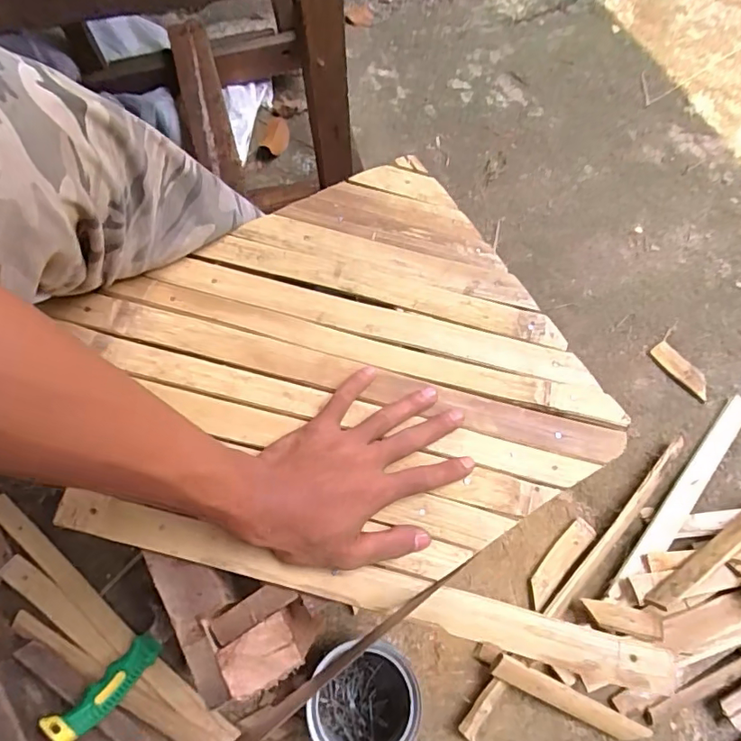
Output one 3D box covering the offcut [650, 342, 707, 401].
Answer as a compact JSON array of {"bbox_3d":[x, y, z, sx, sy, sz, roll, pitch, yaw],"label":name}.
[{"bbox_3d":[0.453,-0.001,0.763,0.030,0.016,0.095,-35,73,-16],"label":"offcut"}]

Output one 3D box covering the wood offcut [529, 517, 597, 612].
[{"bbox_3d":[0.235,0.239,0.658,0.125,0.014,0.029,-41,74,-18],"label":"wood offcut"}]

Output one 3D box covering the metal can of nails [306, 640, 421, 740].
[{"bbox_3d":[-0.006,0.336,0.536,0.098,0.121,0.092,1,67,-2],"label":"metal can of nails"}]

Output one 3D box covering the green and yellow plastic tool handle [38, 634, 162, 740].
[{"bbox_3d":[-0.277,0.333,0.549,0.037,0.028,0.117,40,51,13],"label":"green and yellow plastic tool handle"}]

